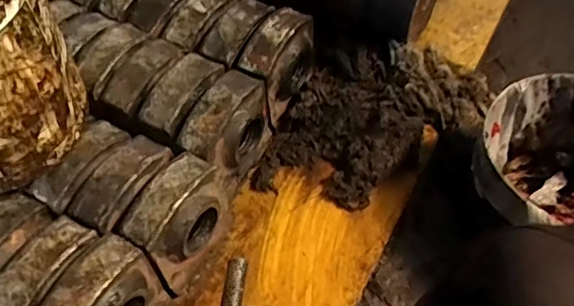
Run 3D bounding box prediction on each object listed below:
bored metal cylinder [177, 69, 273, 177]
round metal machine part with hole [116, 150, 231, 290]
[{"bbox_3d":[-0.100,-0.033,0.945,0.080,0.170,0.172,23,60,18],"label":"bored metal cylinder"},{"bbox_3d":[-0.162,0.110,0.866,0.085,0.202,0.157,28,61,20],"label":"round metal machine part with hole"}]

